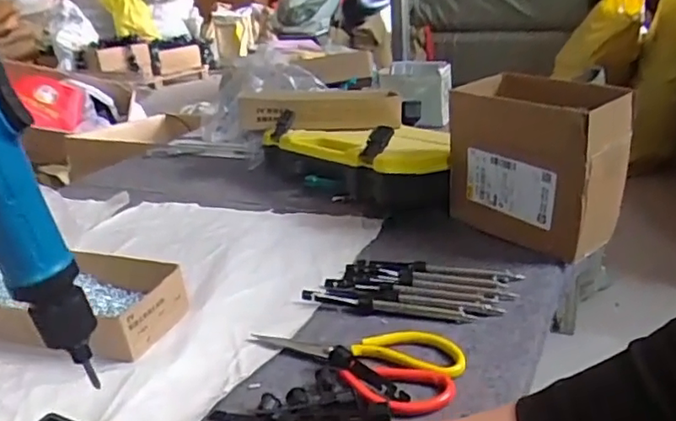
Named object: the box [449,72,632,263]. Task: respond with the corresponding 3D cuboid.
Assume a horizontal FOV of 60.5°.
[{"bbox_3d":[0.236,-0.058,0.720,0.102,0.185,0.206,-23,27,-35],"label":"box"}]

